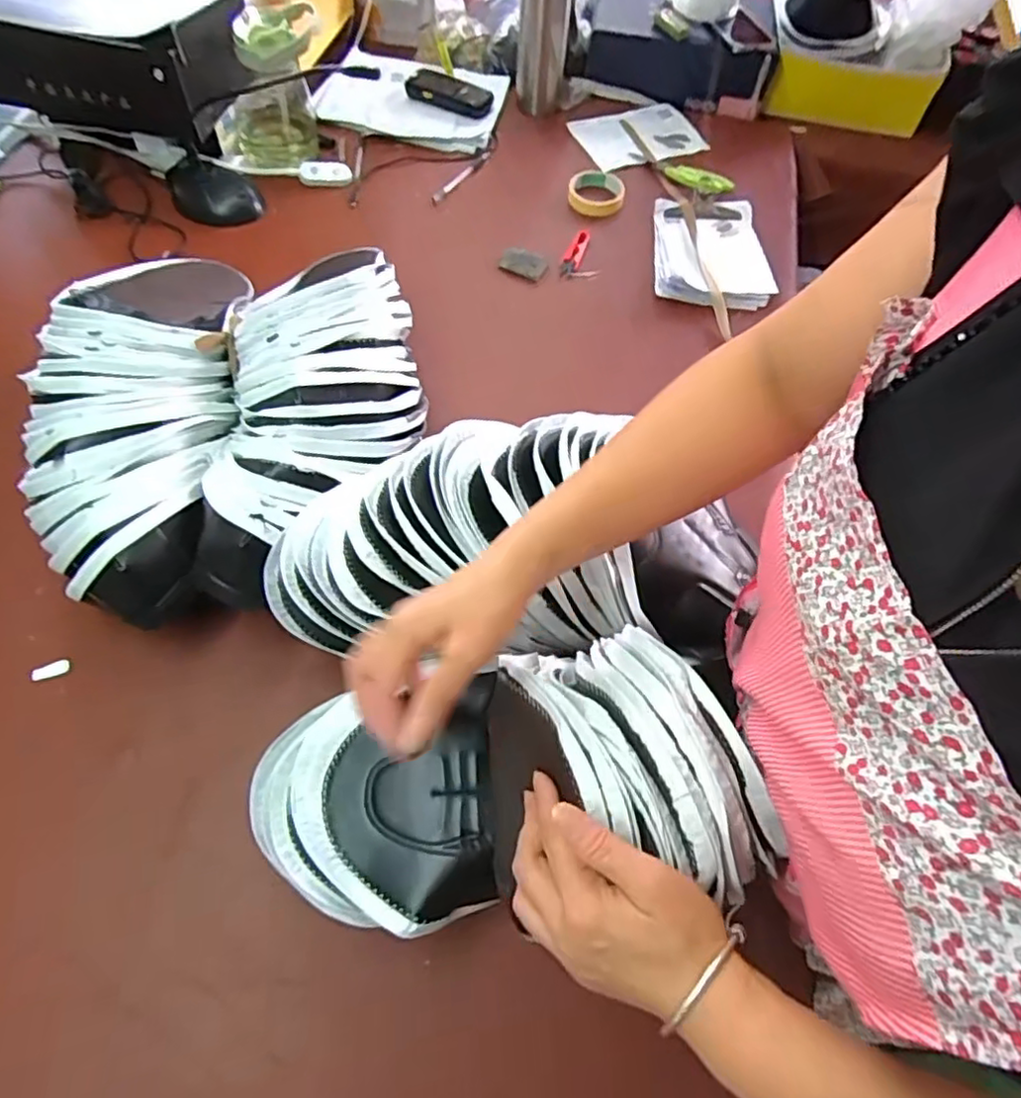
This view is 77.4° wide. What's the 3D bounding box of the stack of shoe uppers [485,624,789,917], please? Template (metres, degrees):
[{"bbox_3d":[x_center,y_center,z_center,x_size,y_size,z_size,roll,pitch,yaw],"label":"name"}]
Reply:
[{"bbox_3d":[0.073,0.136,0.437,0.168,0.137,0.172,-2,61,-5],"label":"stack of shoe uppers"}]

